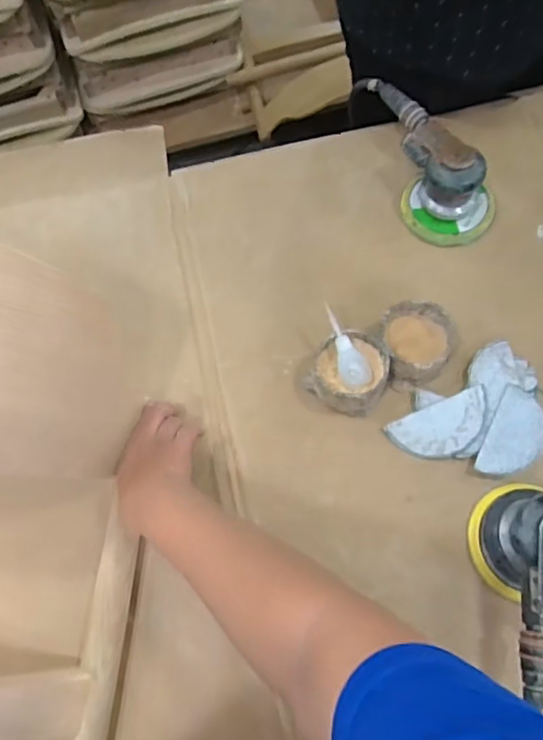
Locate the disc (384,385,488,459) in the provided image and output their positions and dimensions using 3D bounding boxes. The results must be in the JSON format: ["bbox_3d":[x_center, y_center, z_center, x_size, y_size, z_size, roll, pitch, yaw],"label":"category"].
[{"bbox_3d":[0.189,0.065,0.641,0.111,0.011,0.059,-22,72,-5],"label":"disc"}]

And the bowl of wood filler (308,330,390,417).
[{"bbox_3d":[0.087,0.002,0.641,0.079,0.046,0.086,-1,71,2],"label":"bowl of wood filler"}]

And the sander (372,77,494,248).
[{"bbox_3d":[0.204,-0.277,0.722,0.108,0.088,0.226,-16,71,-3],"label":"sander"}]

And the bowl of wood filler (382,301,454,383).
[{"bbox_3d":[0.160,-0.032,0.657,0.082,0.043,0.087,-1,71,2],"label":"bowl of wood filler"}]

